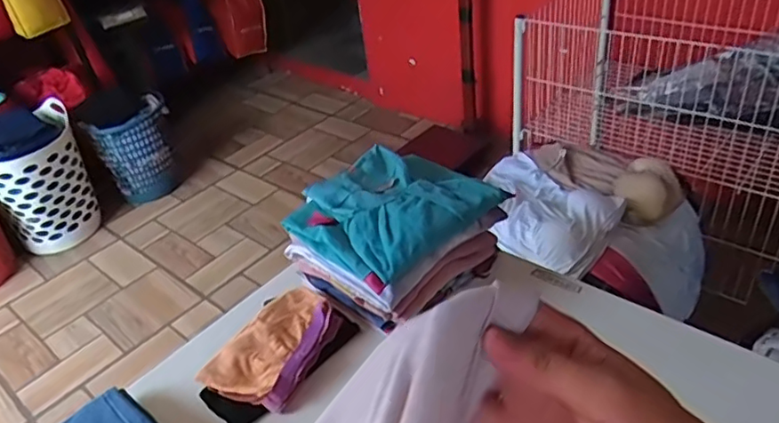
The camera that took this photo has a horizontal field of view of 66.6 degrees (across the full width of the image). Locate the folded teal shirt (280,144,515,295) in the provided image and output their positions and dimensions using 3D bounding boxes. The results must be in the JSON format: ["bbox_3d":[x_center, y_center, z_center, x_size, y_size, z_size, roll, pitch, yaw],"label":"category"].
[{"bbox_3d":[0.006,-0.012,0.828,0.237,0.045,0.214,-33,43,-31],"label":"folded teal shirt"}]

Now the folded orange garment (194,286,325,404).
[{"bbox_3d":[-0.152,0.171,0.792,0.086,0.030,0.191,17,43,30],"label":"folded orange garment"}]

